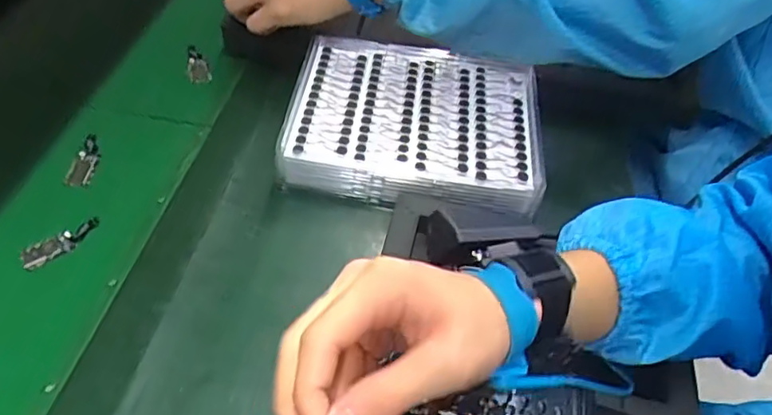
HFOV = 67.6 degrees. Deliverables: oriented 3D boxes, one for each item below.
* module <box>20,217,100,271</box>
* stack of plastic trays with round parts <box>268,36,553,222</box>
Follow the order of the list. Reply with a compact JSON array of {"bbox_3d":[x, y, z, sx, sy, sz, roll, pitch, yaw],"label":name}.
[{"bbox_3d":[-0.255,0.026,0.453,0.059,0.009,0.022,-28,57,-23],"label":"module"},{"bbox_3d":[0.027,-0.076,0.525,0.220,0.042,0.182,6,50,2],"label":"stack of plastic trays with round parts"}]

